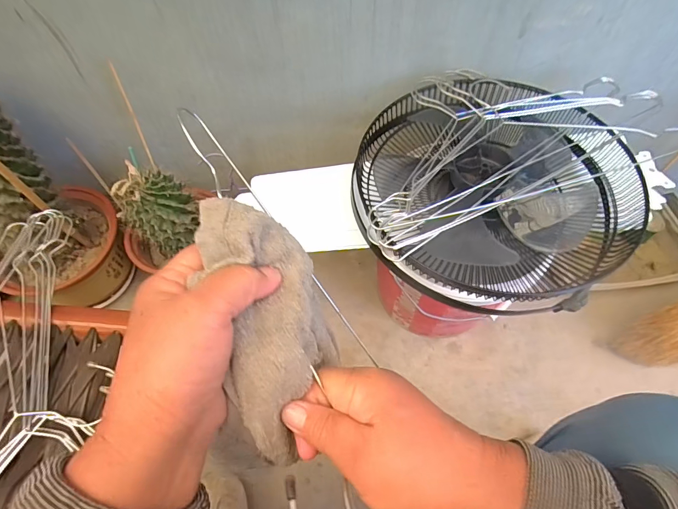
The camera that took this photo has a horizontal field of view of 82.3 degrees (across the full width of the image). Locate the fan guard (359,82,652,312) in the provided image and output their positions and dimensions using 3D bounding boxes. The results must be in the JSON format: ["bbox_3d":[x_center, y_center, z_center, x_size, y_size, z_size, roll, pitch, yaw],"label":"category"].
[{"bbox_3d":[0.201,-0.085,0.532,0.334,0.121,0.331,0,59,0],"label":"fan guard"}]

